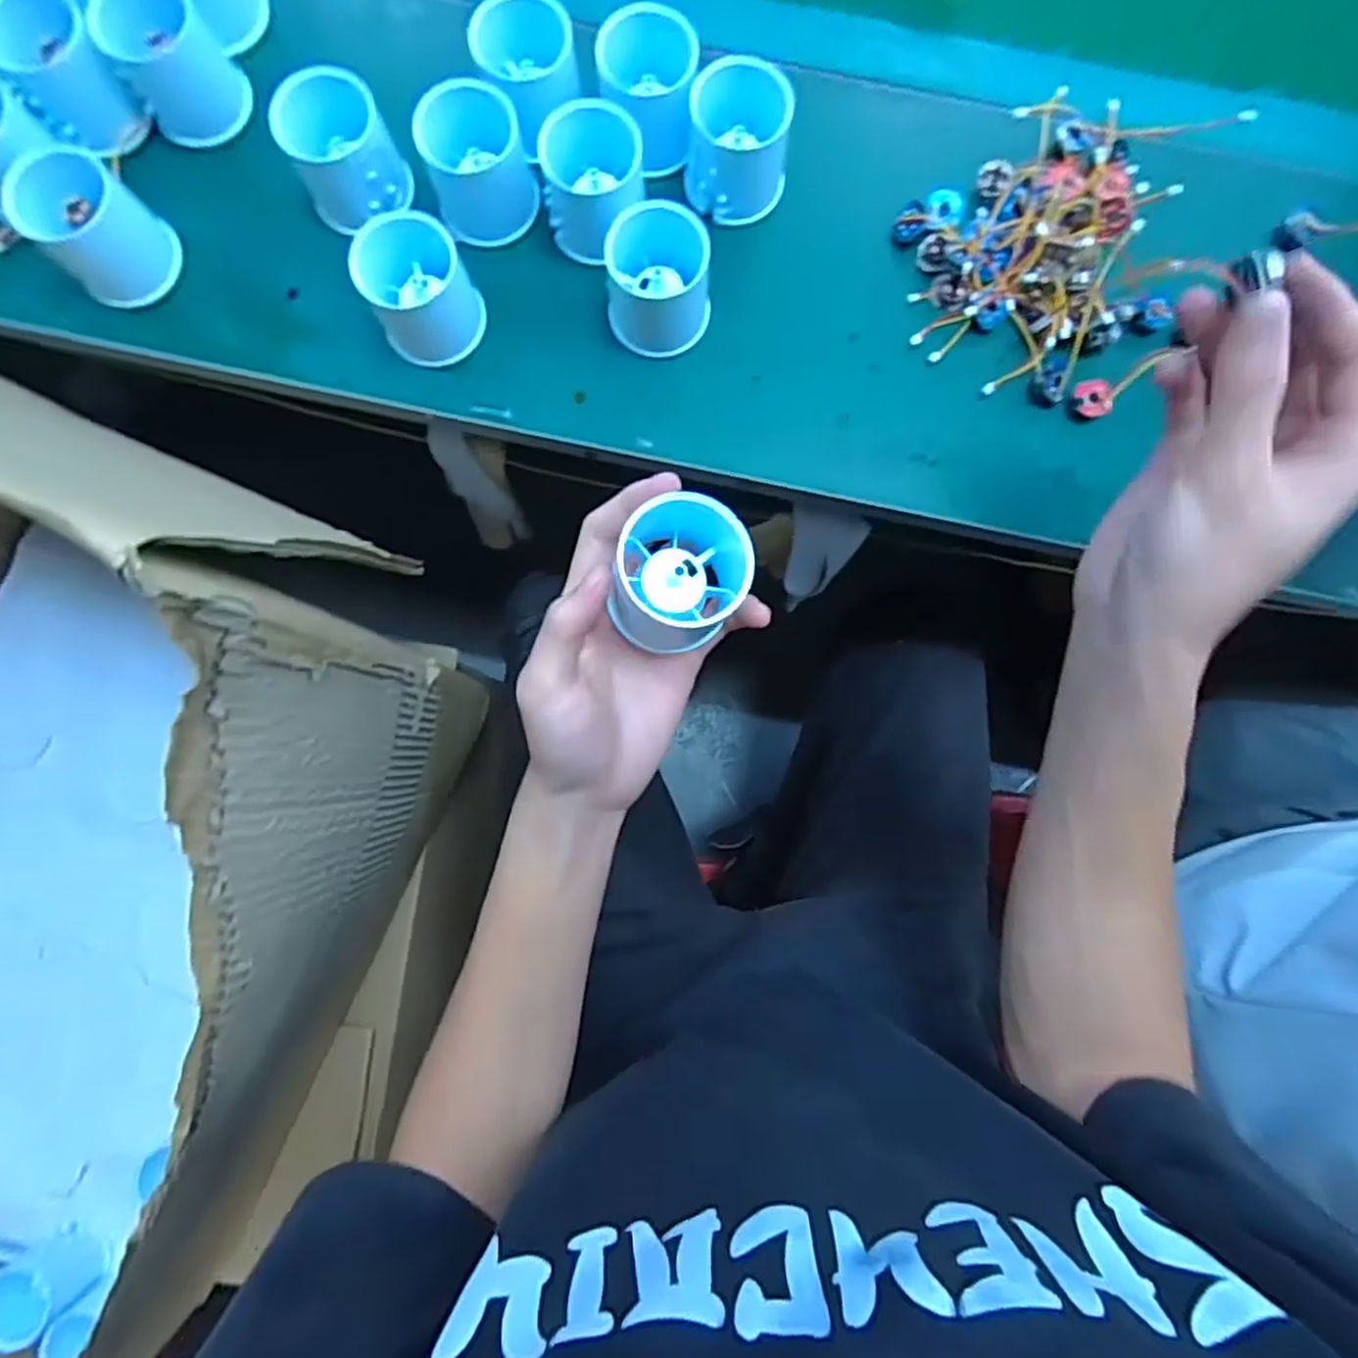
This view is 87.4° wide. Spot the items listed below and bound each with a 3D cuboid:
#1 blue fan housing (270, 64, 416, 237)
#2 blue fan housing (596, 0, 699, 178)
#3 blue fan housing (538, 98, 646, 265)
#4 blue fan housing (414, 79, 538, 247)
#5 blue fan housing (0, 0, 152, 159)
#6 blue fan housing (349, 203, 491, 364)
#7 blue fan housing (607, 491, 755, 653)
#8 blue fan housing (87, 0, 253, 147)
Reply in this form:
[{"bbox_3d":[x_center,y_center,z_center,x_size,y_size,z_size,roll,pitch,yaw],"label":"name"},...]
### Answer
[{"bbox_3d":[-0.179,-0.281,0.383,0.053,0.058,0.051,0,83,-1],"label":"blue fan housing"},{"bbox_3d":[-0.013,-0.318,0.381,0.047,0.045,0.053,-43,86,-6],"label":"blue fan housing"},{"bbox_3d":[-0.046,-0.268,0.383,0.054,0.051,0.047,-34,85,-5],"label":"blue fan housing"},{"bbox_3d":[-0.109,-0.279,0.388,0.054,0.053,0.053,-21,84,-4],"label":"blue fan housing"},{"bbox_3d":[-0.330,-0.326,0.383,0.048,0.056,0.049,0,83,-1],"label":"blue fan housing"},{"bbox_3d":[-0.138,-0.209,0.379,0.054,0.054,0.054,0,83,-1],"label":"blue fan housing"},{"bbox_3d":[0.000,-0.043,0.293,0.055,0.047,0.055,0,83,-1],"label":"blue fan housing"},{"bbox_3d":[-0.280,-0.344,0.395,0.054,0.057,0.054,0,83,-1],"label":"blue fan housing"}]

